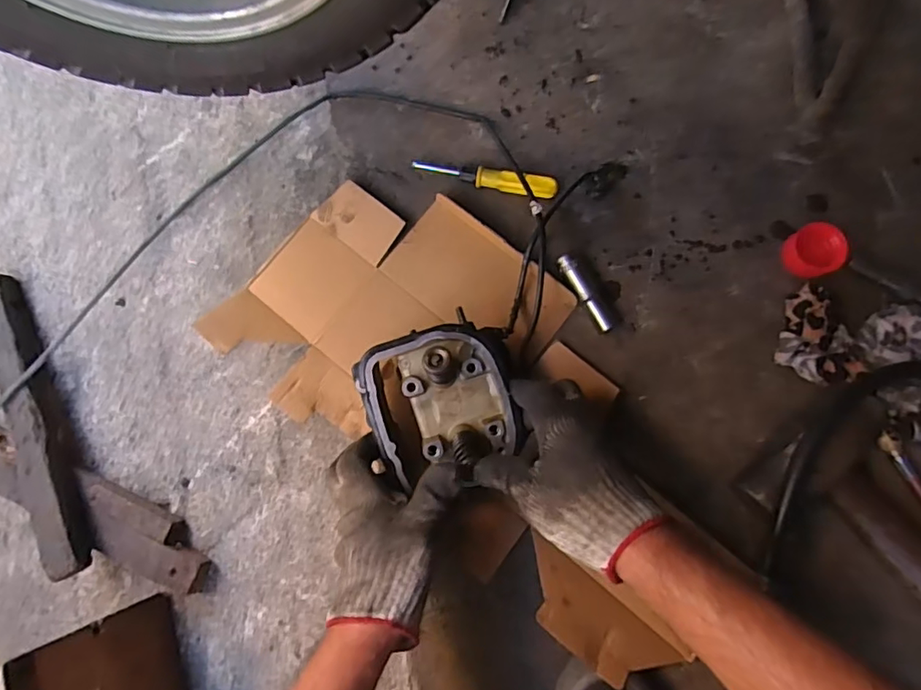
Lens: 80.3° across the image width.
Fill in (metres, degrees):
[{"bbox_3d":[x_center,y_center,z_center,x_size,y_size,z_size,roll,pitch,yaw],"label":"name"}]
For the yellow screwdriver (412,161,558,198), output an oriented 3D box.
[{"bbox_3d":[0.022,-0.152,0.496,0.131,0.024,0.020,13,83,4],"label":"yellow screwdriver"}]

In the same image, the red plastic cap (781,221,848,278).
[{"bbox_3d":[0.302,-0.080,0.469,0.043,0.027,0.043,0,82,3],"label":"red plastic cap"}]

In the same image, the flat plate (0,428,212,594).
[{"bbox_3d":[-0.372,0.148,0.526,0.306,0.025,0.056,21,84,12],"label":"flat plate"}]

